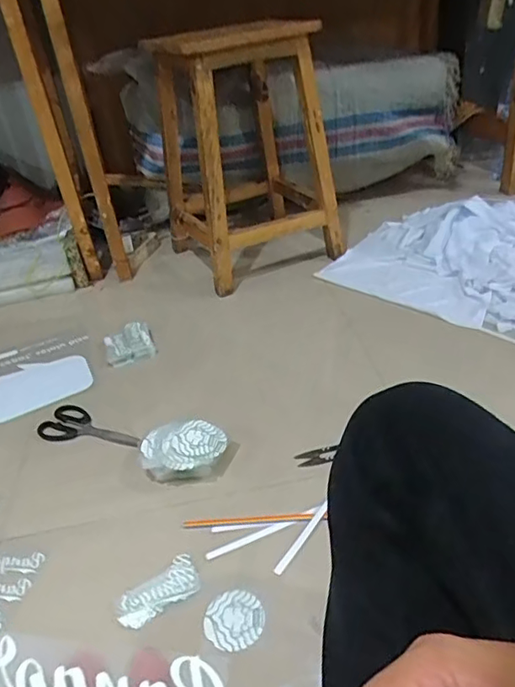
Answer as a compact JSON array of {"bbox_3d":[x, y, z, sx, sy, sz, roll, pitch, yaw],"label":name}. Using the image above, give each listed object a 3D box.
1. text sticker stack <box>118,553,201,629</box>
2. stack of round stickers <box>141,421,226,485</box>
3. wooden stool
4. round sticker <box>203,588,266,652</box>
[{"bbox_3d":[-0.117,0.297,0.659,0.100,0.011,0.051,-27,40,-27],"label":"text sticker stack"},{"bbox_3d":[-0.108,0.162,0.815,0.124,0.055,0.088,0,35,9],"label":"stack of round stickers"},{"bbox_3d":[-0.030,-0.432,1.263,0.311,0.503,0.362,-20,36,-19],"label":"wooden stool"},{"bbox_3d":[-0.026,0.311,0.625,0.068,0.004,0.067,-4,35,3],"label":"round sticker"}]

